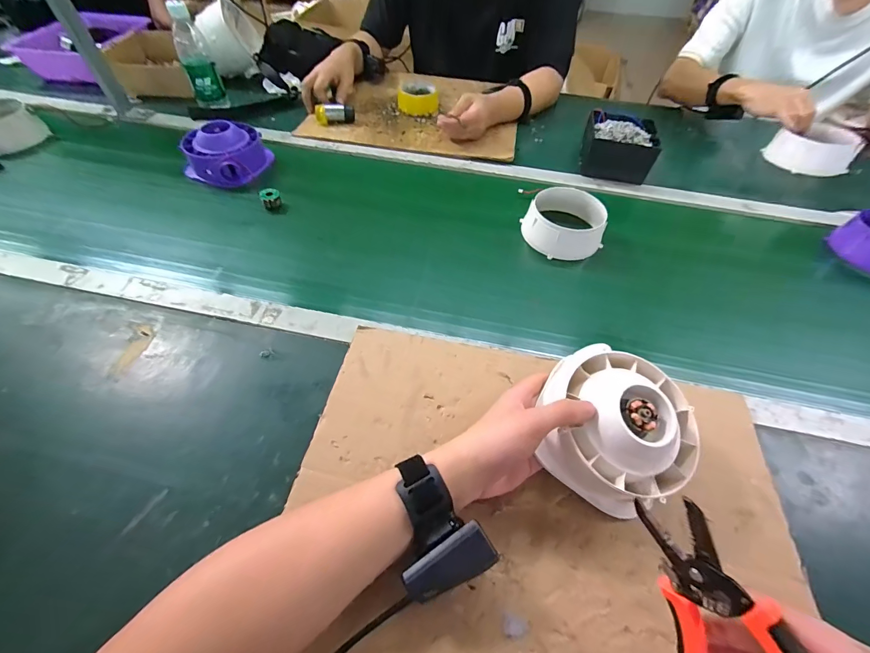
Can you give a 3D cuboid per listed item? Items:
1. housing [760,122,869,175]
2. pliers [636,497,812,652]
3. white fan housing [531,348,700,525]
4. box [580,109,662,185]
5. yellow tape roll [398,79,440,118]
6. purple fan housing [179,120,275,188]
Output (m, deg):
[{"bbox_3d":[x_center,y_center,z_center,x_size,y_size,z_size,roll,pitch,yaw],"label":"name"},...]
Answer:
[{"bbox_3d":[0.703,-0.334,0.698,0.126,0.061,0.098,31,58,20],"label":"housing"},{"bbox_3d":[0.175,0.186,0.248,0.024,0.113,0.120,-16,53,-16],"label":"pliers"},{"bbox_3d":[0.170,0.091,0.347,0.135,0.075,0.135,5,62,-10],"label":"white fan housing"},{"bbox_3d":[0.358,-0.357,0.739,0.126,0.077,0.143,11,54,6],"label":"box"},{"bbox_3d":[-0.038,-0.537,0.878,0.091,0.050,0.091,2,53,-1],"label":"yellow tape roll"},{"bbox_3d":[-0.394,-0.329,0.704,0.113,0.072,0.141,35,59,22],"label":"purple fan housing"}]

